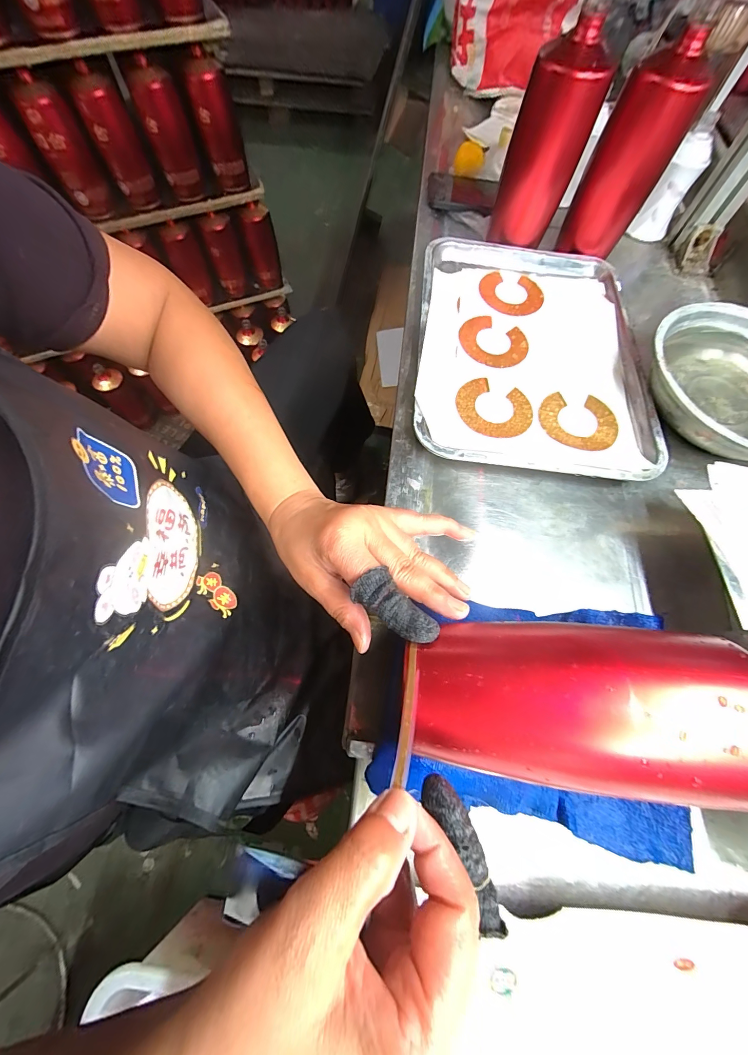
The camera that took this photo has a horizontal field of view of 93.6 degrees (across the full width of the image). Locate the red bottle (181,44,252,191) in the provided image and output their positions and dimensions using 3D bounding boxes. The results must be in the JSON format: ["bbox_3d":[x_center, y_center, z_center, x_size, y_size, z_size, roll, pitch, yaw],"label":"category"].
[{"bbox_3d":[-0.314,-0.814,0.715,0.071,0.175,0.063,-14,68,-4],"label":"red bottle"}]

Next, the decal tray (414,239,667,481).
[{"bbox_3d":[0.179,-0.214,0.406,0.248,0.024,0.338,6,67,2],"label":"decal tray"}]

